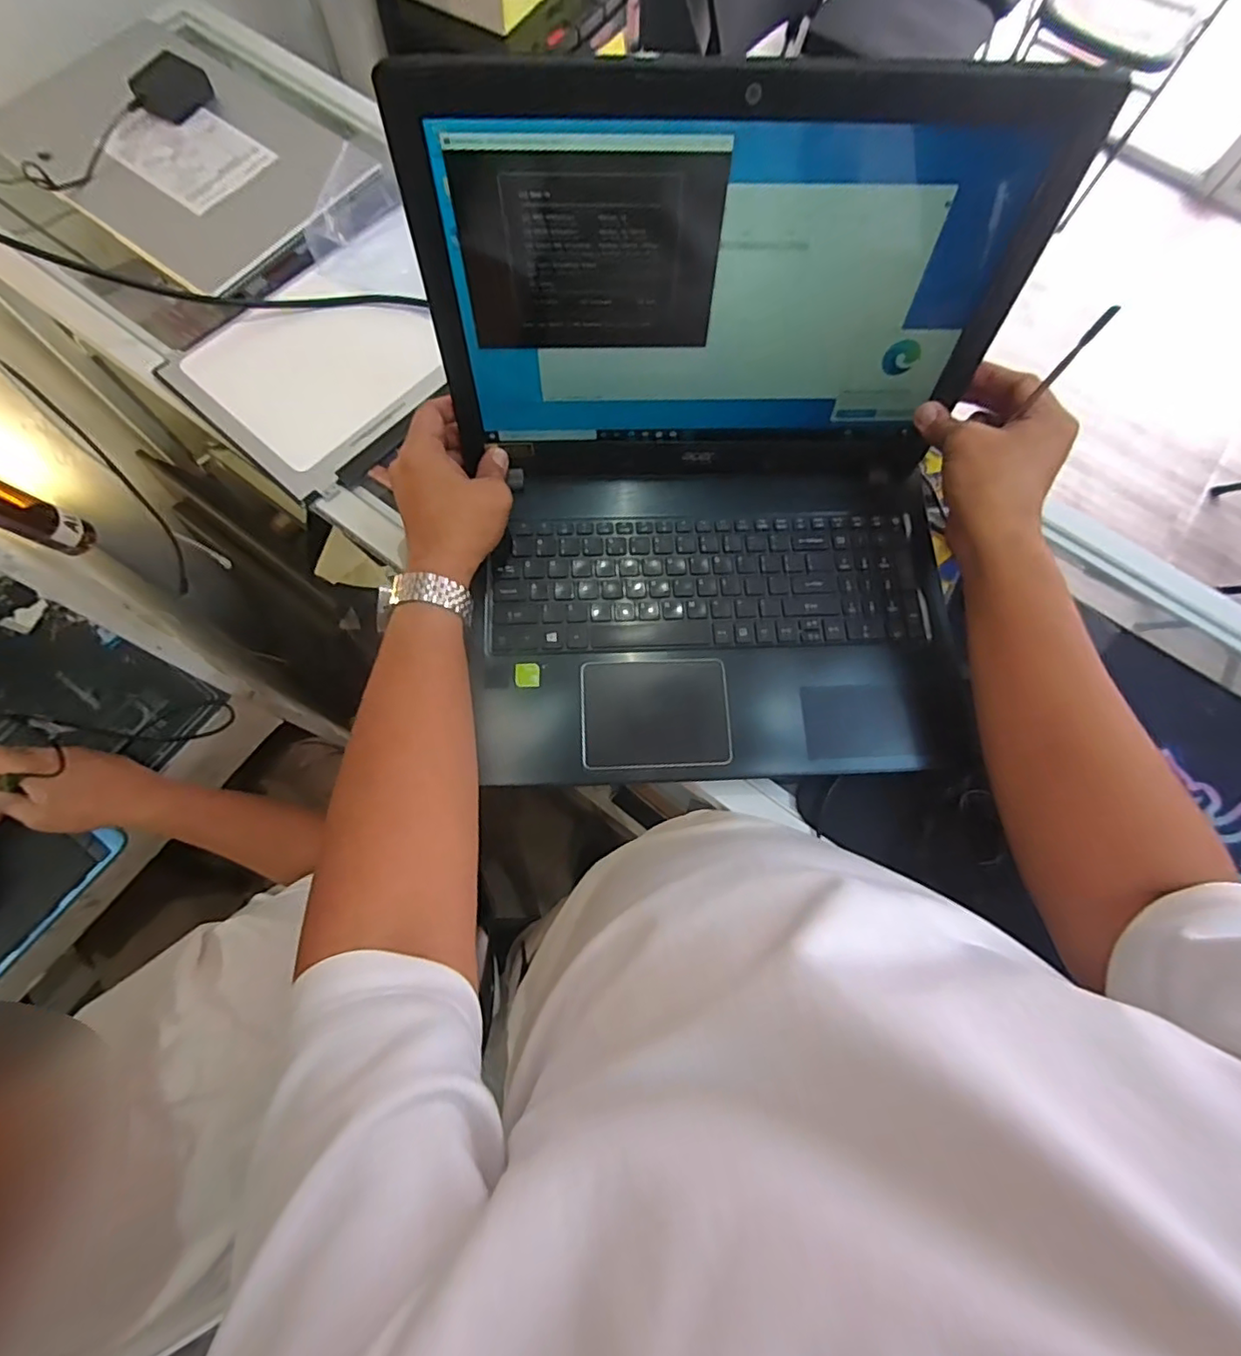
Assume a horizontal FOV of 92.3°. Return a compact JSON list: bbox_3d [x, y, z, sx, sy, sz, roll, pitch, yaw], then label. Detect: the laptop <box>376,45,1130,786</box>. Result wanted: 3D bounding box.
[{"bbox_3d":[0.073,-0.121,0.382,0.371,0.217,0.335,-3,73,-3],"label":"laptop"}]

